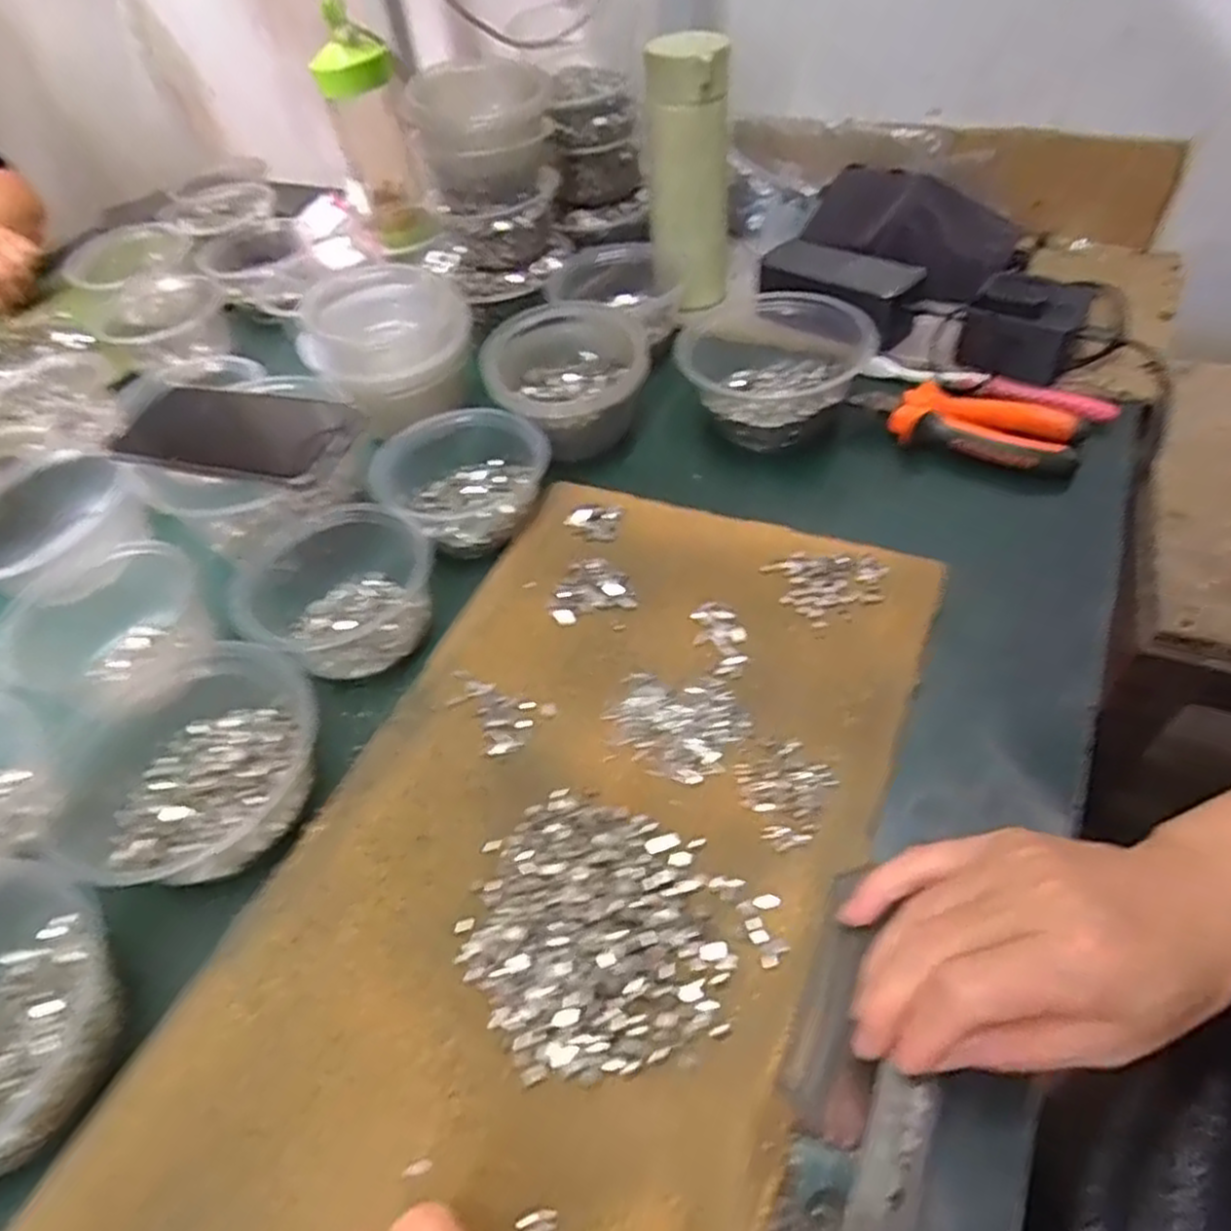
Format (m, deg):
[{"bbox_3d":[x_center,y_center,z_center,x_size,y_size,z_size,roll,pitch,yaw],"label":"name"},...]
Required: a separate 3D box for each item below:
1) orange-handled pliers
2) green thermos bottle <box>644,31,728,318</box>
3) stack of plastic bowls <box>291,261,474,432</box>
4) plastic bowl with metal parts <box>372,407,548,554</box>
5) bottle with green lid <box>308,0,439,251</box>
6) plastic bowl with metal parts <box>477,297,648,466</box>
[{"bbox_3d":[0.248,-0.137,0.554,0.150,0.027,0.058,22,55,23],"label":"orange-handled pliers"},{"bbox_3d":[0.060,-0.351,0.640,0.067,0.196,0.069,-1,50,5],"label":"green thermos bottle"},{"bbox_3d":[-0.174,-0.213,0.610,0.120,0.076,0.109,-11,50,-3],"label":"stack of plastic bowls"},{"bbox_3d":[-0.112,-0.091,0.538,0.118,0.050,0.106,7,51,12],"label":"plastic bowl with metal parts"},{"bbox_3d":[-0.247,-0.489,0.793,0.076,0.203,0.080,-20,51,-11],"label":"bottle with green lid"},{"bbox_3d":[-0.037,-0.180,0.592,0.119,0.066,0.119,-13,50,-5],"label":"plastic bowl with metal parts"}]

